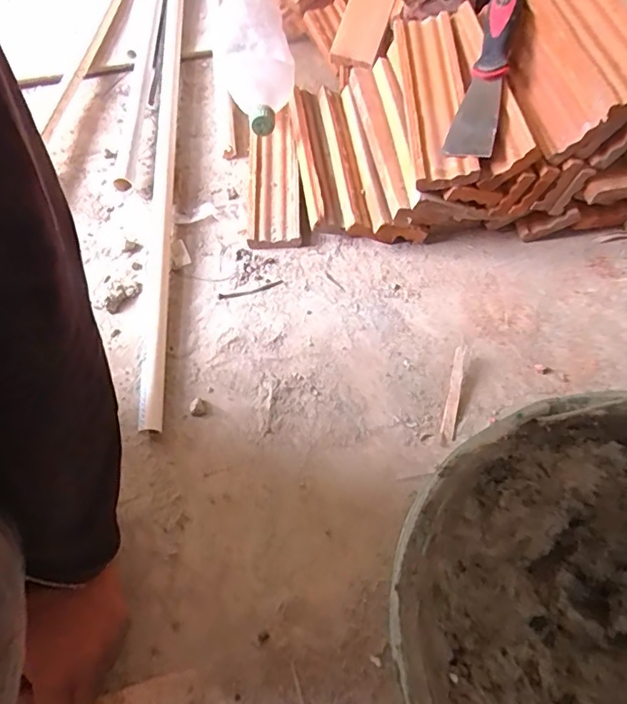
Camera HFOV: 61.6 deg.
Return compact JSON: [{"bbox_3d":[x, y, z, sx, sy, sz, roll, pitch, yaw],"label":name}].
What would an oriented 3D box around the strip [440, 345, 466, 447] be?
[{"bbox_3d":[0.138,0.041,0.518,0.013,0.011,0.102,12,64,8],"label":"strip"}]

